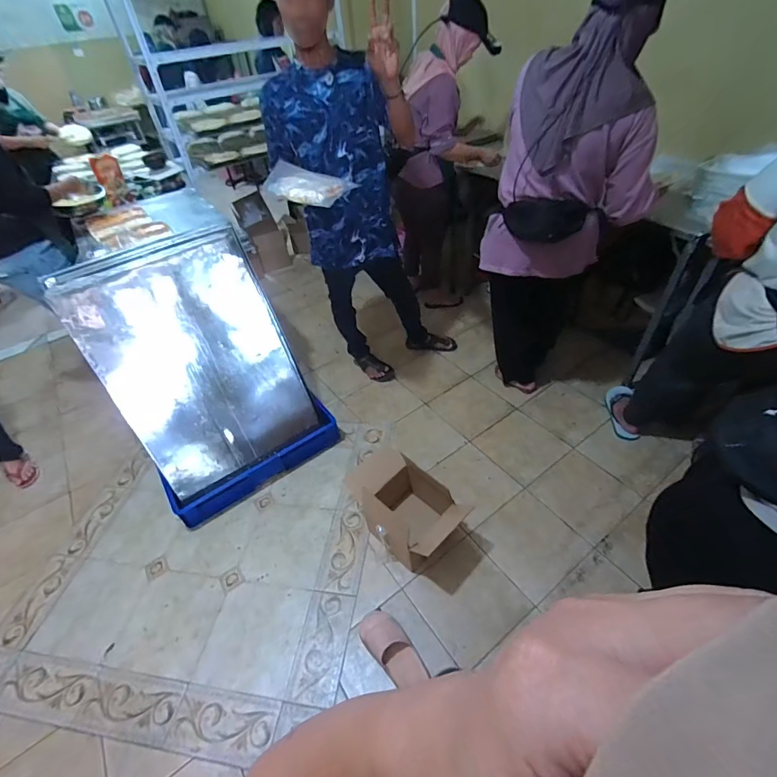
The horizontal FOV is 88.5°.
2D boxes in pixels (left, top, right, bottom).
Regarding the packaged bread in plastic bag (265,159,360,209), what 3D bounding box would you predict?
[{"bbox_3d":[-0.252,-0.649,1.255,0.261,0.077,0.191,4,45,12],"label":"packaged bread in plastic bag"}]

